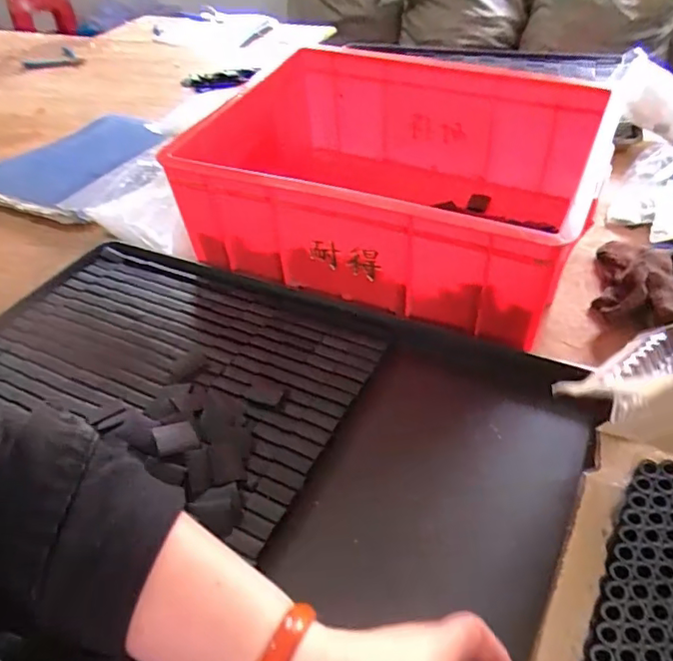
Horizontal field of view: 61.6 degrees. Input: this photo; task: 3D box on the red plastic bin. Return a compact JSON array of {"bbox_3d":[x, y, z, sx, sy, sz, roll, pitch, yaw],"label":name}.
[{"bbox_3d":[0.056,-0.168,0.637,0.428,0.143,0.313,13,47,19],"label":"red plastic bin"}]

